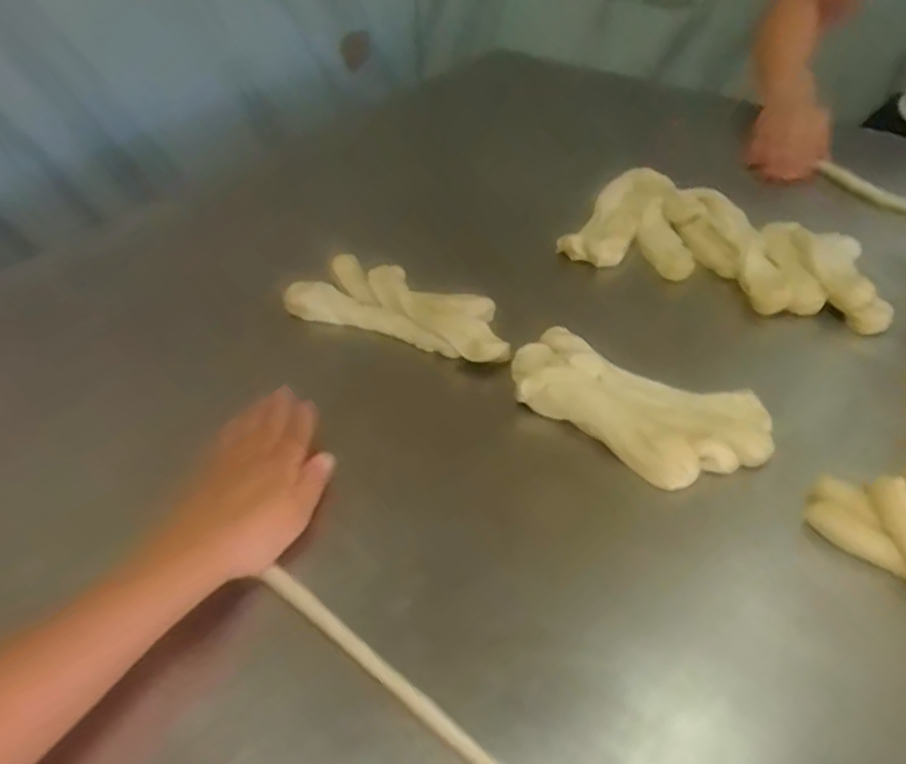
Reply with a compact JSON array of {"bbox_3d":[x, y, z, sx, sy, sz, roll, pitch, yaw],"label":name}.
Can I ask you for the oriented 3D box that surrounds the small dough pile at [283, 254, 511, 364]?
[{"bbox_3d":[-0.041,-0.067,0.688,0.190,0.036,0.079,12,43,16],"label":"small dough pile"}]

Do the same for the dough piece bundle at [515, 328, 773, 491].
[{"bbox_3d":[0.140,0.014,0.602,0.199,0.025,0.109,27,49,29],"label":"dough piece bundle"}]

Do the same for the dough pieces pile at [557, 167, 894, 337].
[{"bbox_3d":[0.283,-0.134,0.790,0.299,0.052,0.172,21,46,24],"label":"dough pieces pile"}]

